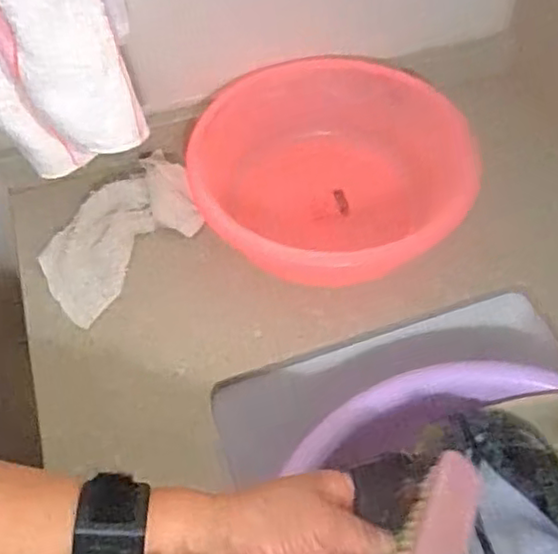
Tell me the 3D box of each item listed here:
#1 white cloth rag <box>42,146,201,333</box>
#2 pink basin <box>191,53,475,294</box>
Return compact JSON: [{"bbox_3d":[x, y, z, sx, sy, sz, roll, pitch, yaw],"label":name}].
[{"bbox_3d":[-0.142,-0.043,0.601,0.093,0.029,0.177,28,60,21],"label":"white cloth rag"},{"bbox_3d":[0.051,-0.097,0.601,0.231,0.081,0.241,-1,54,2],"label":"pink basin"}]

